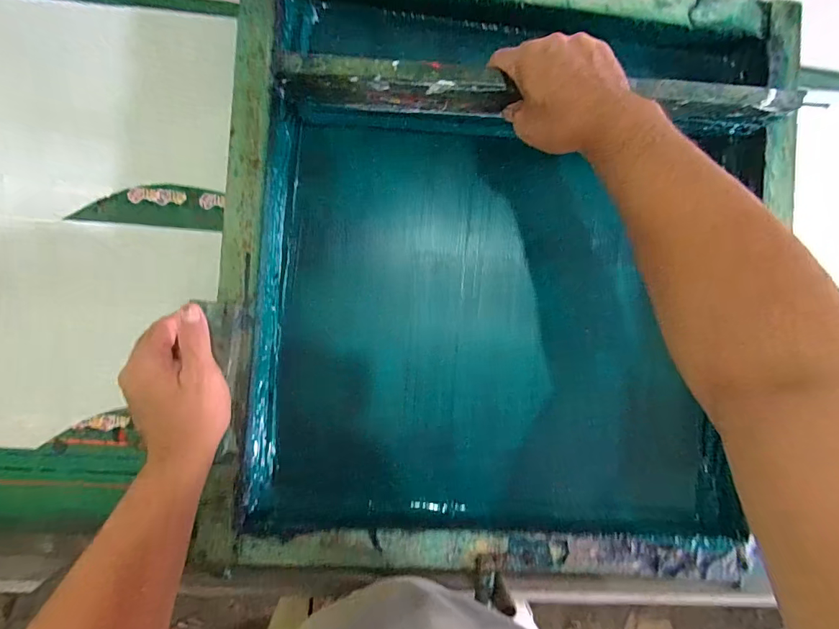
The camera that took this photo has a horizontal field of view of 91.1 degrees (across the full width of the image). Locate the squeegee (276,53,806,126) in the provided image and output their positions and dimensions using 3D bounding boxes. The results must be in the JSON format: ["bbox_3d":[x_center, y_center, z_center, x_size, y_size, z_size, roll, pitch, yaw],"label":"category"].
[{"bbox_3d":[0.119,-0.219,0.416,0.497,0.089,0.029,3,88,-3],"label":"squeegee"}]

